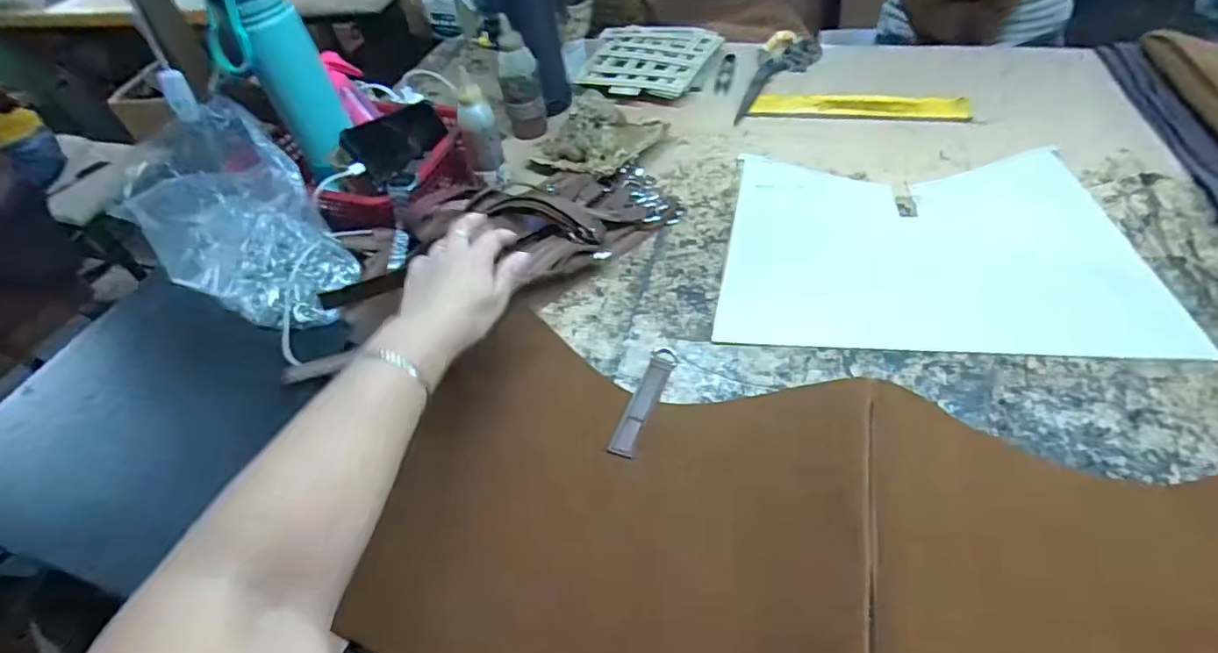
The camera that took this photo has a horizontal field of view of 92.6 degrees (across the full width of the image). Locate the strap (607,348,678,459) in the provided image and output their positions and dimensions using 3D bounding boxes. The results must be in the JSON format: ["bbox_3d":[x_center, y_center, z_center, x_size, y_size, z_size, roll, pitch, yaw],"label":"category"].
[{"bbox_3d":[0.029,0.061,0.491,0.023,0.005,0.108,17,53,21],"label":"strap"}]

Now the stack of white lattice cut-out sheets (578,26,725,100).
[{"bbox_3d":[0.061,-0.397,0.864,0.179,0.019,0.201,9,50,15],"label":"stack of white lattice cut-out sheets"}]

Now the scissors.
[{"bbox_3d":[0.238,-0.357,0.823,0.081,0.016,0.246,17,53,21],"label":"scissors"}]

